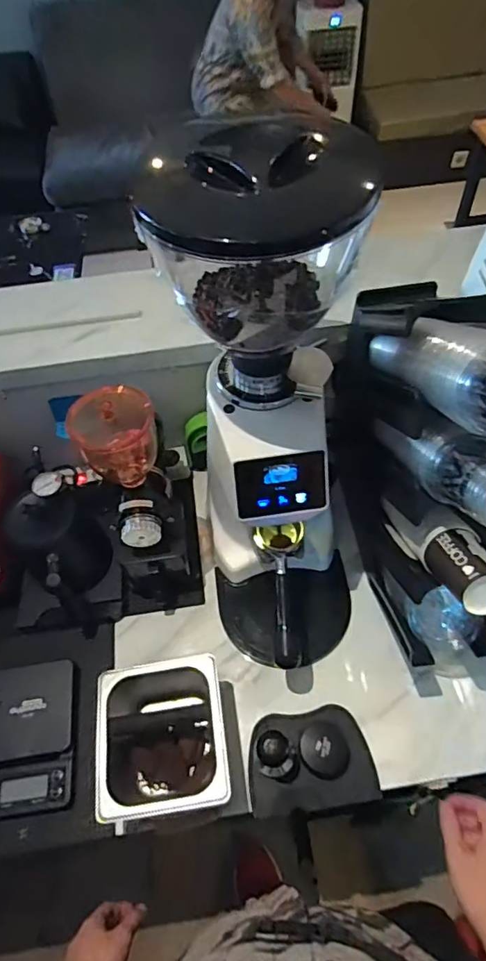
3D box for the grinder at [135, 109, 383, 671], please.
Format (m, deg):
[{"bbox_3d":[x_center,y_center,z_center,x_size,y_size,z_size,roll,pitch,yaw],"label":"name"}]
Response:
[{"bbox_3d":[0.037,-0.036,0.661,0.214,0.607,0.295,-9,56,-3],"label":"grinder"}]

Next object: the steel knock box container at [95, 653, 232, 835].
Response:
[{"bbox_3d":[-0.103,0.351,0.701,0.160,0.100,0.185,-7,56,-1],"label":"steel knock box container"}]

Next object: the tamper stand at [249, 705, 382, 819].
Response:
[{"bbox_3d":[0.091,0.372,0.704,0.173,0.080,0.123,-8,56,-2],"label":"tamper stand"}]

